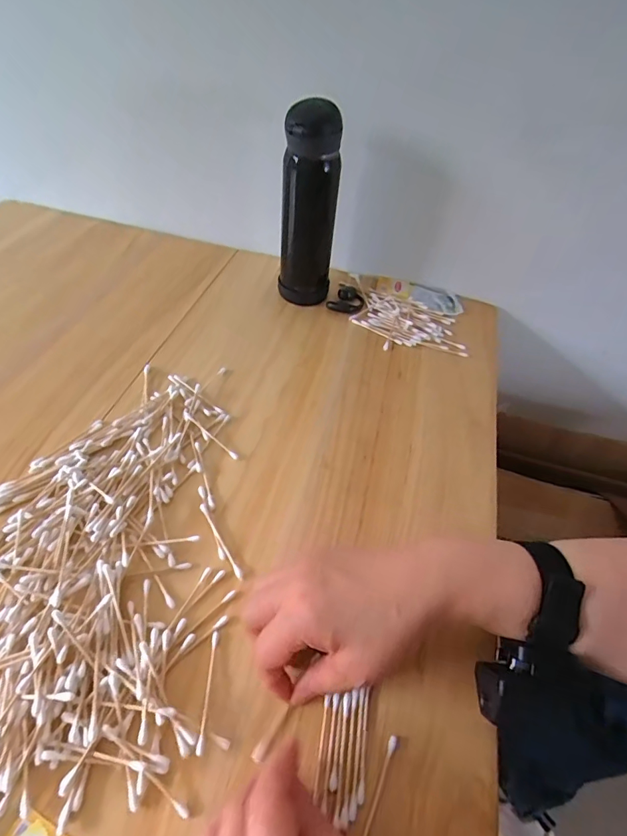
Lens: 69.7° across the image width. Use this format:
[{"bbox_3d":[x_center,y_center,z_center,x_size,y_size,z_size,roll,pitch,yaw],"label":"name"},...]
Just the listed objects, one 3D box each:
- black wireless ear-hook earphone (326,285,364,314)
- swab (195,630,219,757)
[{"bbox_3d":[0.046,-0.157,0.602,0.037,0.017,0.055,25,50,15],"label":"black wireless ear-hook earphone"},{"bbox_3d":[-0.069,0.178,0.296,0.006,0.007,0.071,3,48,-4],"label":"swab"}]

